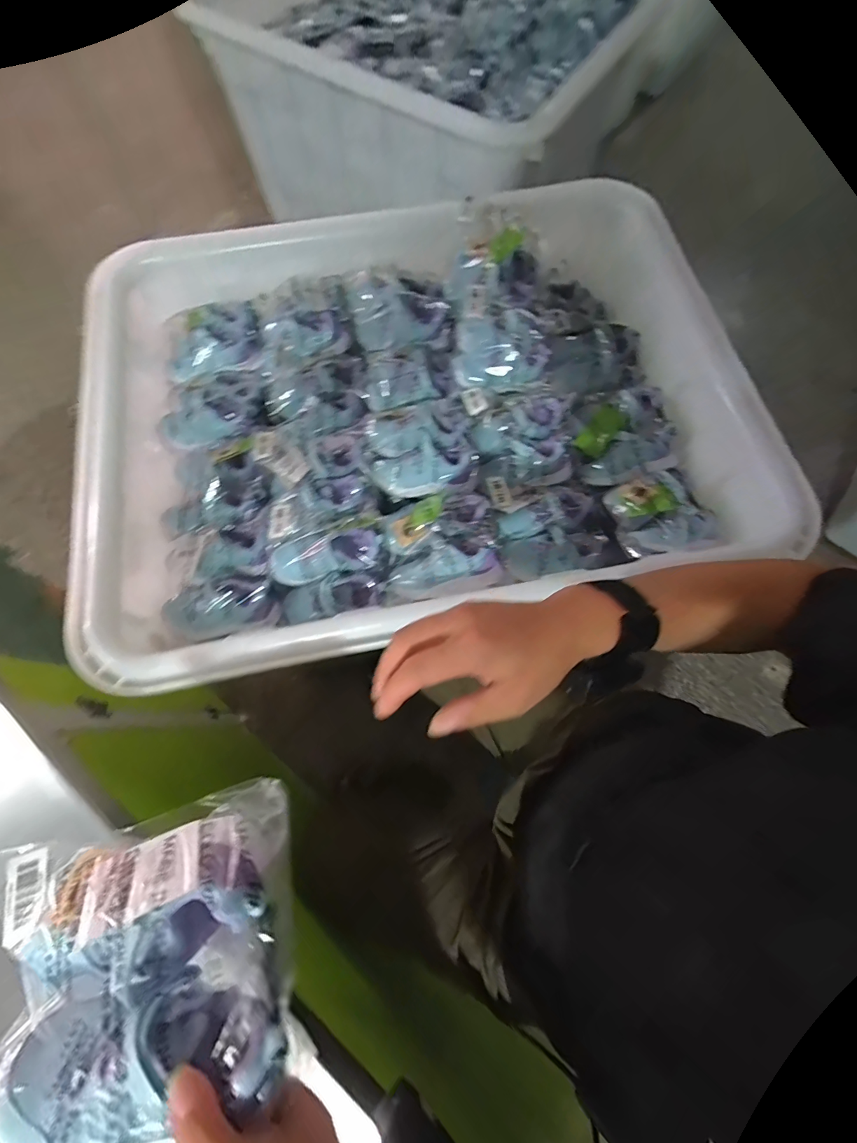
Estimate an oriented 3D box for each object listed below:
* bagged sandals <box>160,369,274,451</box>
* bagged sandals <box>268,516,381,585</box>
[{"bbox_3d":[-0.352,-0.275,0.742,0.191,0.055,0.138,-42,77,-13],"label":"bagged sandals"},{"bbox_3d":[-0.150,-0.034,0.634,0.168,0.050,0.082,-13,72,-4],"label":"bagged sandals"}]

